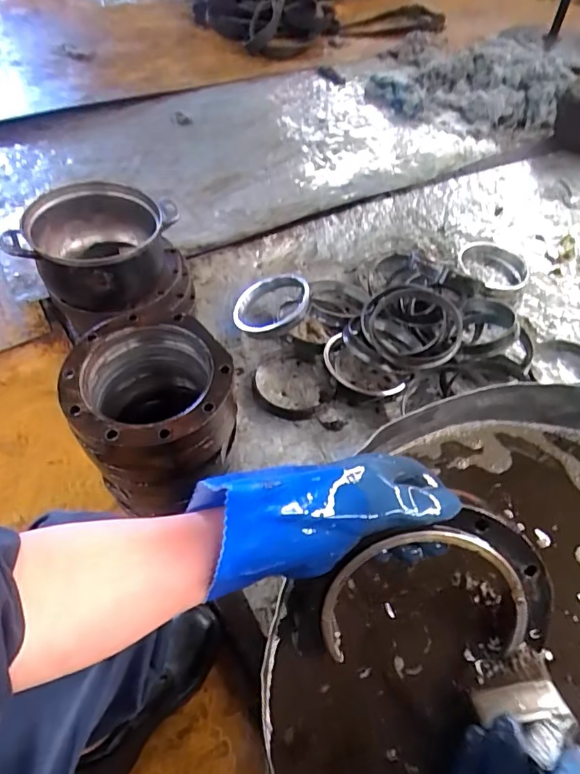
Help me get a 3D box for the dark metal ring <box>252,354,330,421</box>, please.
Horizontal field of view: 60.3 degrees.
[{"bbox_3d":[0.002,-0.006,1.017,0.149,0.024,0.154,5,53,1],"label":"dark metal ring"}]

